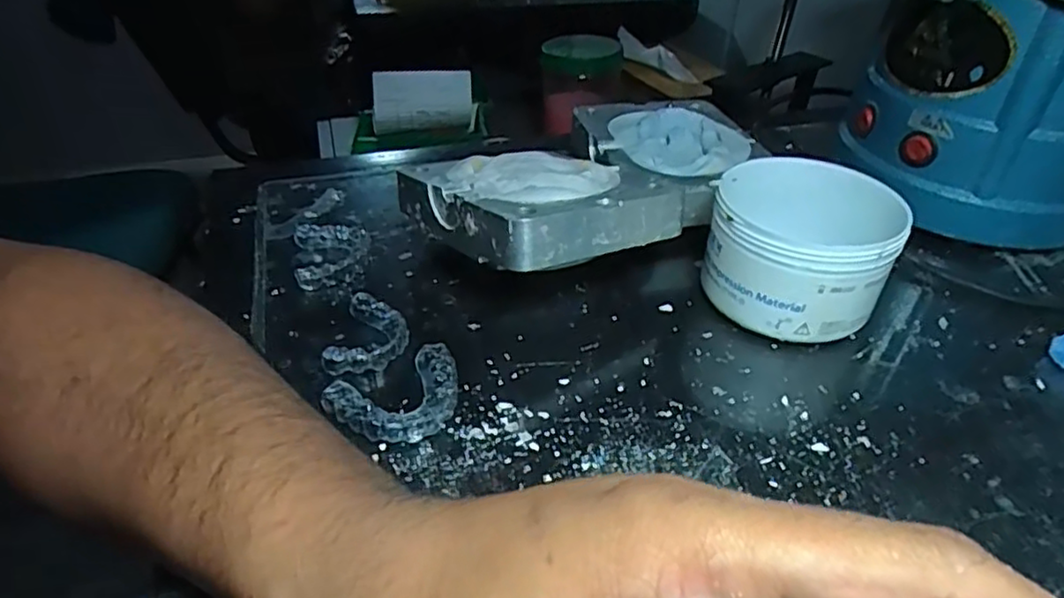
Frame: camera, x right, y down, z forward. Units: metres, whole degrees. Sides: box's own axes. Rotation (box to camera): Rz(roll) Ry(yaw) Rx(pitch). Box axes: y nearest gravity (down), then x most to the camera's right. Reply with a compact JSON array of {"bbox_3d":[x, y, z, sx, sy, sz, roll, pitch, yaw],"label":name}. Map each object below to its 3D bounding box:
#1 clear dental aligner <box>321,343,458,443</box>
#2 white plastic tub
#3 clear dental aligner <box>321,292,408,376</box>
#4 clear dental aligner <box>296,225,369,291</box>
[{"bbox_3d":[-0.059,0.045,0.292,0.059,0.011,0.043,-21,42,-25],"label":"clear dental aligner"},{"bbox_3d":[0.139,-0.026,0.351,0.088,0.064,0.087,0,38,0],"label":"white plastic tub"},{"bbox_3d":[-0.078,0.018,0.324,0.032,0.011,0.051,5,38,6],"label":"clear dental aligner"},{"bbox_3d":[-0.117,-0.028,0.388,0.042,0.007,0.058,-10,39,-13],"label":"clear dental aligner"}]

